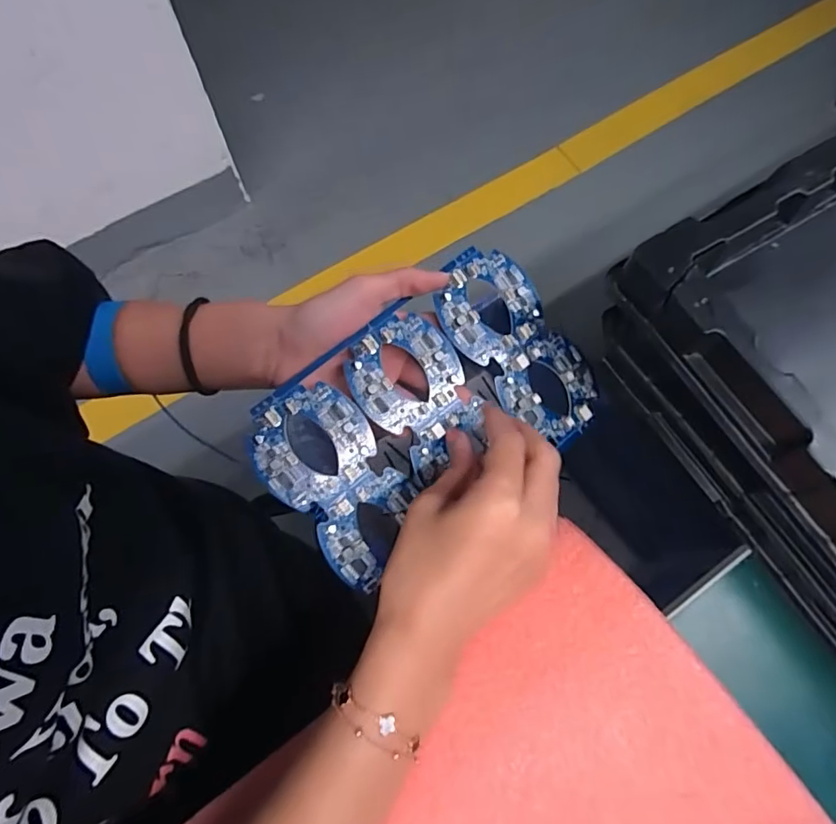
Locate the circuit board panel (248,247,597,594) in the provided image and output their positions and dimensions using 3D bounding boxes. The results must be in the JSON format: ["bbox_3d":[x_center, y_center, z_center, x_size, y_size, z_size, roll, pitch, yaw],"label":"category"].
[{"bbox_3d":[0.010,0.002,0.321,0.199,0.007,0.127,-38,96,-13],"label":"circuit board panel"}]

